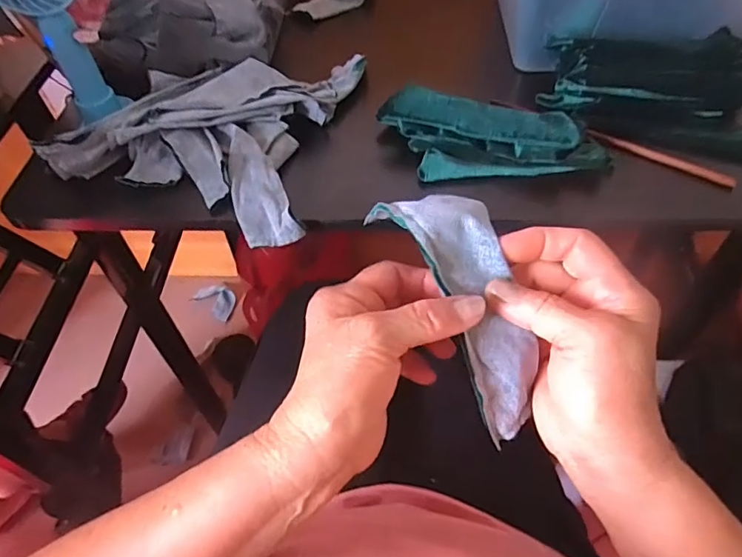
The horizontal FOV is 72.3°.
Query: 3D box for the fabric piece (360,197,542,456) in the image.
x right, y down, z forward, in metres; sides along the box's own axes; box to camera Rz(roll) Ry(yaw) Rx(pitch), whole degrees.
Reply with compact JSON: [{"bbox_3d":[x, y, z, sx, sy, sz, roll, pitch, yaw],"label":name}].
[{"bbox_3d":[0.057,0.018,0.298,0.054,0.032,0.150,-19,87,-12],"label":"fabric piece"}]

